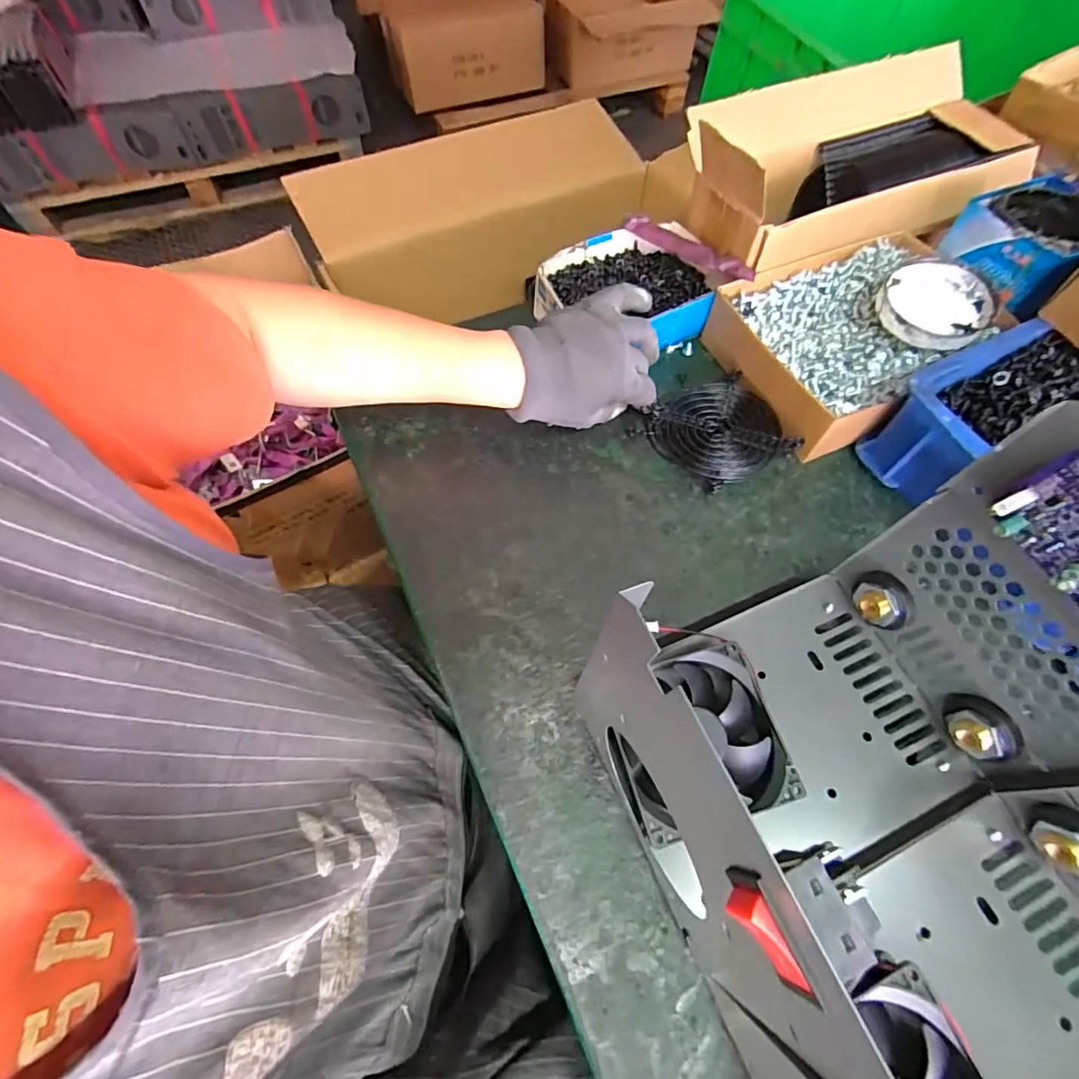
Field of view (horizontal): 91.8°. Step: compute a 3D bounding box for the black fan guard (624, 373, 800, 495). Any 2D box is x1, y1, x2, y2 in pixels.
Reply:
[{"bbox_3d":[0.146,-0.088,0.433,0.104,0.015,0.089,-28,72,-2],"label":"black fan guard"}]

